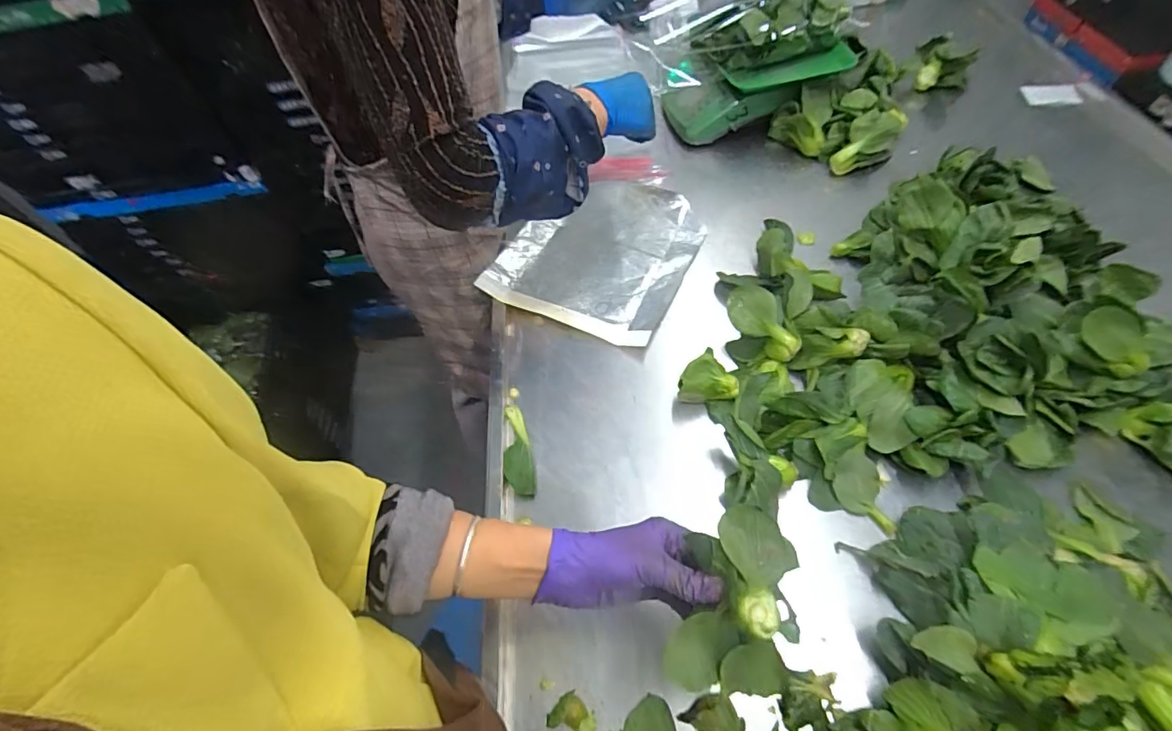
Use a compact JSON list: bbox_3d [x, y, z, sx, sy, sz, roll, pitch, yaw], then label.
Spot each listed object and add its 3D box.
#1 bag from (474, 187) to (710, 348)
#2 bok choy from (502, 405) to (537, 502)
[{"bbox_3d":[0.024,-0.178,0.783,0.257,0.033,0.308,20,60,18],"label":"bag"},{"bbox_3d":[-0.082,0.103,0.610,0.035,0.015,0.121,-9,56,0],"label":"bok choy"}]

